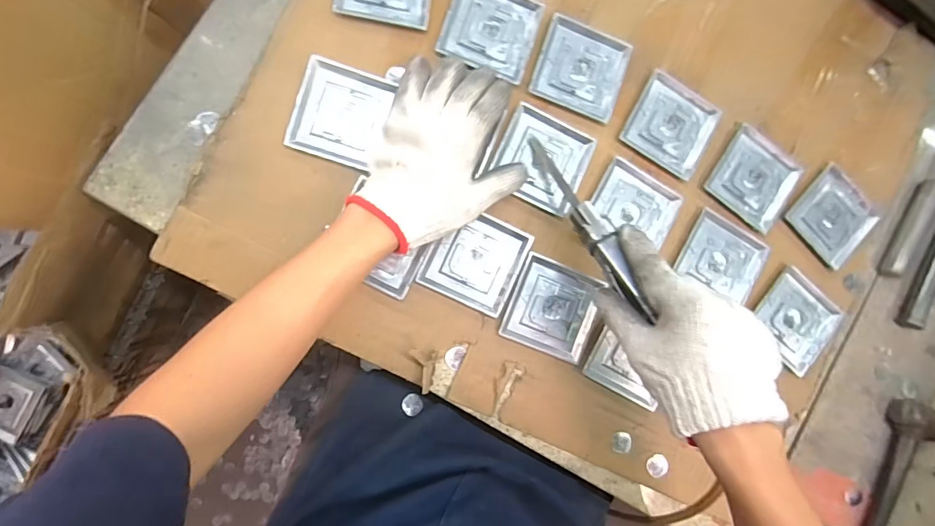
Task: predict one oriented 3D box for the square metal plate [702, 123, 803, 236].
[{"bbox_3d":[0.319,-0.095,0.475,0.090,0.005,0.095,36,83,-6],"label":"square metal plate"}]

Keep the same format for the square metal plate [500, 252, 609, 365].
[{"bbox_3d":[0.088,0.046,0.438,0.087,0.012,0.089,22,85,-8],"label":"square metal plate"}]

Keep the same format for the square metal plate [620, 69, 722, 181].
[{"bbox_3d":[0.222,-0.150,0.464,0.091,0.004,0.091,31,84,-7],"label":"square metal plate"}]

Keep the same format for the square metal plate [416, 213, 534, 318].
[{"bbox_3d":[0.009,-0.004,0.430,0.090,0.007,0.090,25,84,-8],"label":"square metal plate"}]

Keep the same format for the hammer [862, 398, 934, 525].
[{"bbox_3d":[0.473,0.242,0.480,0.052,0.036,0.193,35,83,-7],"label":"hammer"}]

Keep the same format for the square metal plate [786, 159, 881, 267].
[{"bbox_3d":[0.419,-0.054,0.489,0.091,0.006,0.101,44,82,-5],"label":"square metal plate"}]

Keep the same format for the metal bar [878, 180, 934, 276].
[{"bbox_3d":[0.516,-0.043,0.500,0.025,0.009,0.130,30,84,-7],"label":"metal bar"}]

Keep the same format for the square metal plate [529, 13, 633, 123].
[{"bbox_3d":[0.120,-0.205,0.450,0.093,0.005,0.090,21,85,-8],"label":"square metal plate"}]

